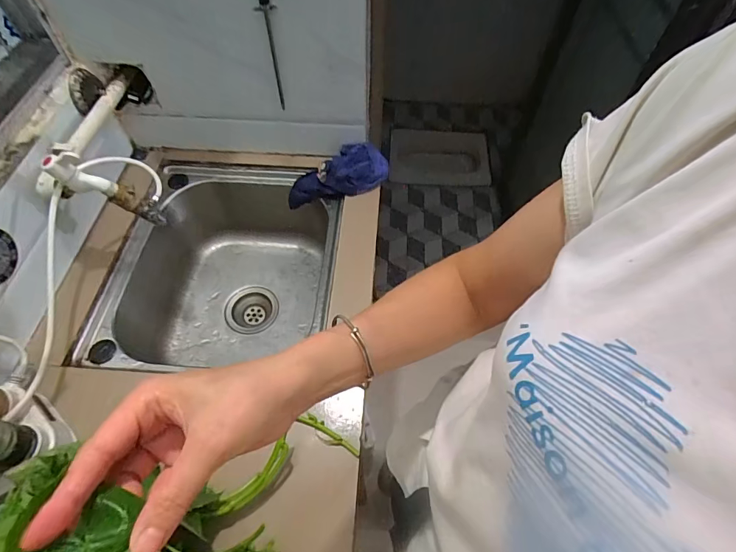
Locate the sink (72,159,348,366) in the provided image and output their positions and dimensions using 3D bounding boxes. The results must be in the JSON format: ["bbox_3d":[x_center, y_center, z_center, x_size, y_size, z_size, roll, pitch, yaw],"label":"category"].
[{"bbox_3d":[-0.258,0.011,0.810,0.382,0.205,0.412,3,58,1],"label":"sink"}]

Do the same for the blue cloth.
[{"bbox_3d":[-0.063,-0.185,0.802,0.202,0.065,0.074,-20,58,8],"label":"blue cloth"}]

